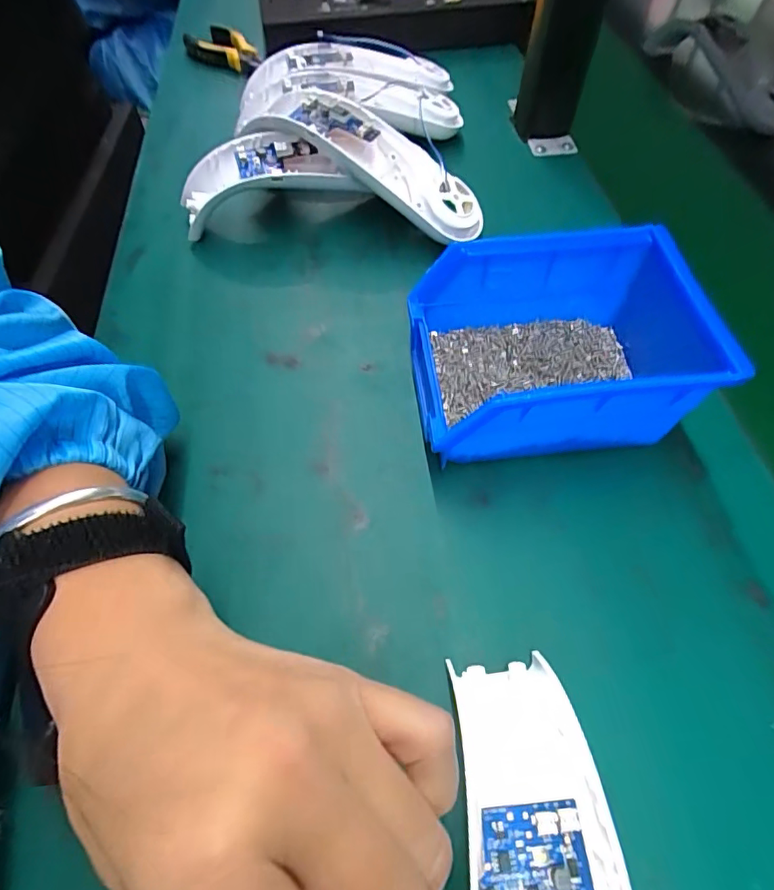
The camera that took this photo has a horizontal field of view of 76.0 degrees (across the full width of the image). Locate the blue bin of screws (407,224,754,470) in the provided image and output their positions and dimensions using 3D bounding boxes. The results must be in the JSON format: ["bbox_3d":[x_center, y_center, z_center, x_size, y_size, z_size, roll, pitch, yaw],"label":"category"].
[{"bbox_3d":[0.086,-0.050,0.271,0.134,0.069,0.105,-7,57,0],"label":"blue bin of screws"}]

